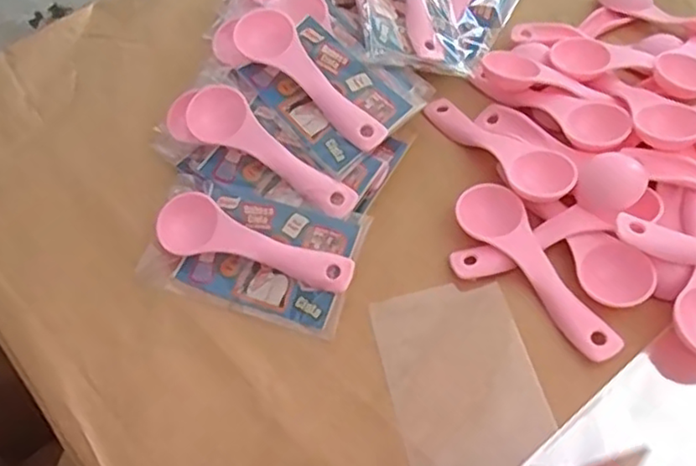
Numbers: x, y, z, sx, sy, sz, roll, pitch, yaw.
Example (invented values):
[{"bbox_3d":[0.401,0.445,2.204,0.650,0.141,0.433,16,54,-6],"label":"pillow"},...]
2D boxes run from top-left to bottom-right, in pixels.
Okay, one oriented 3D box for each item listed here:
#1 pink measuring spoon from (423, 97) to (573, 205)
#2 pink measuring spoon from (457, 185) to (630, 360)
[{"bbox_3d":[0.085,-0.050,0.378,0.034,0.011,0.106,-35,48,-17],"label":"pink measuring spoon"},{"bbox_3d":[0.099,0.017,0.337,0.032,0.011,0.111,-32,60,-16],"label":"pink measuring spoon"}]

